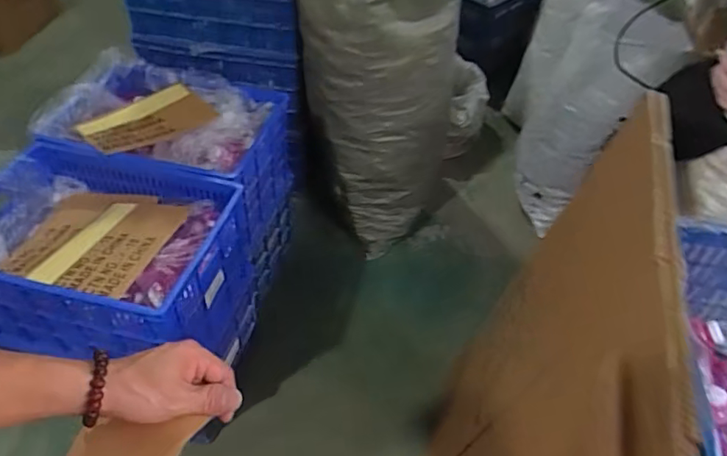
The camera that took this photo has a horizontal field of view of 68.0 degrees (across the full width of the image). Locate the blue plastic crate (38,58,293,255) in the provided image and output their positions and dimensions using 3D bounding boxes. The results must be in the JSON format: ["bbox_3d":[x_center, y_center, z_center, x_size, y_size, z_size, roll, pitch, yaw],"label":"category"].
[{"bbox_3d":[-0.478,-0.191,1.382,0.540,0.278,0.389,14,47,9],"label":"blue plastic crate"}]

